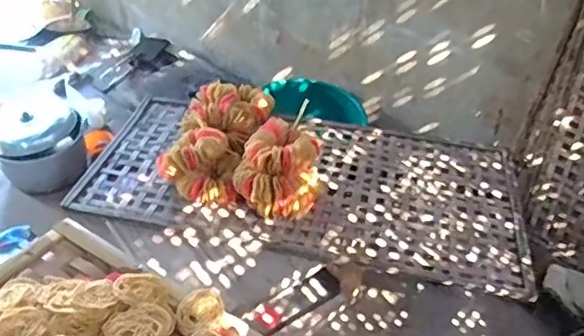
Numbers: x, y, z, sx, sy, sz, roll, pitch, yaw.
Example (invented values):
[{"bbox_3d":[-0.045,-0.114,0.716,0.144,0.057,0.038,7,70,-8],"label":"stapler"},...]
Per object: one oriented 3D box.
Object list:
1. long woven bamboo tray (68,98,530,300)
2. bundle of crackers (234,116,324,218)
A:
[{"bbox_3d":[0.022,0.038,1.664,1.230,0.041,0.677,9,40,8],"label":"long woven bamboo tray"},{"bbox_3d":[-0.037,0.005,1.515,0.216,0.208,0.183,2,40,-1],"label":"bundle of crackers"}]

